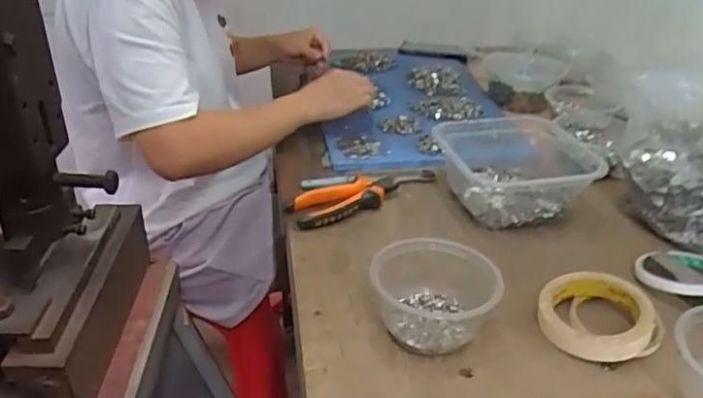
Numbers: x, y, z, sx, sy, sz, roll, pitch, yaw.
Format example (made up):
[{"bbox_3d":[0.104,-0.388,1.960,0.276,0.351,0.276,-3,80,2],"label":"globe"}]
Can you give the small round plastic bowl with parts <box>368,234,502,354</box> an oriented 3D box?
[{"bbox_3d":[0.075,0.088,0.547,0.117,0.061,0.095,8,32,14],"label":"small round plastic bowl with parts"}]

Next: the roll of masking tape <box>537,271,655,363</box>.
[{"bbox_3d":[0.226,0.110,0.557,0.096,0.034,0.098,-1,31,0],"label":"roll of masking tape"}]

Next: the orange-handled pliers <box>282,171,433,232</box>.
[{"bbox_3d":[0.026,-0.012,0.744,0.212,0.023,0.053,-17,34,-25],"label":"orange-handled pliers"}]

